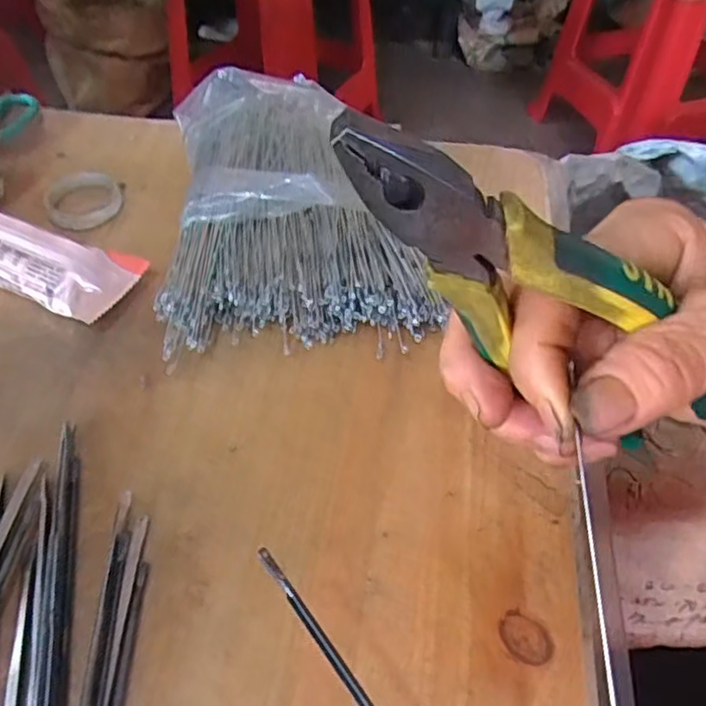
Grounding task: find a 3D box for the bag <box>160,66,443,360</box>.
[{"bbox_3d":[-0.047,-0.102,0.397,0.144,0.045,0.230,-10,49,-8],"label":"bag"}]

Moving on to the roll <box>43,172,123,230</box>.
[{"bbox_3d":[-0.174,-0.098,0.420,0.046,0.011,0.052,-6,49,-5],"label":"roll"}]

